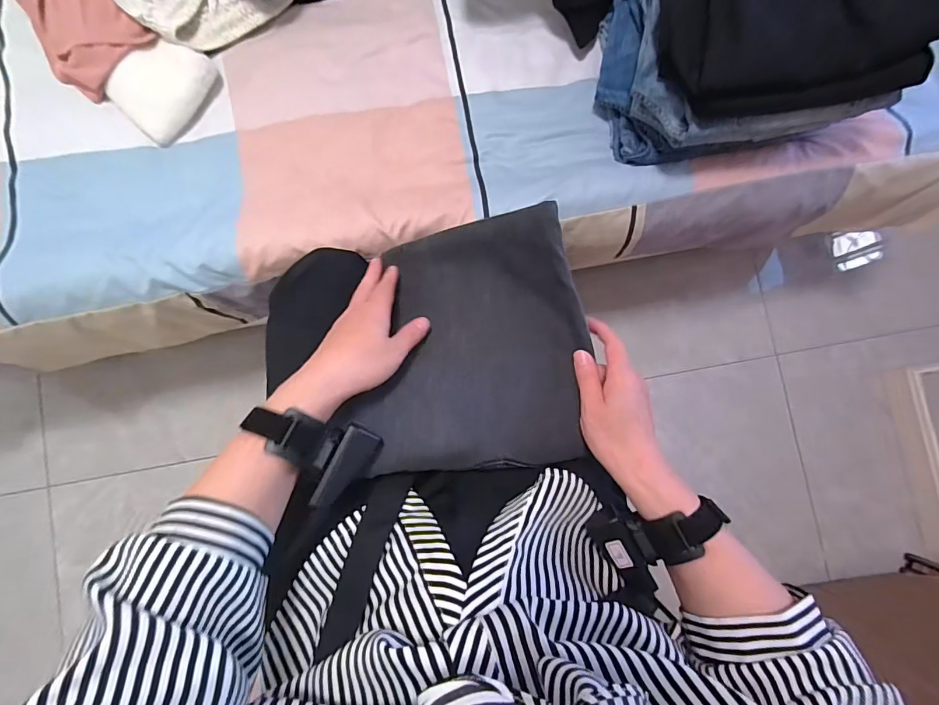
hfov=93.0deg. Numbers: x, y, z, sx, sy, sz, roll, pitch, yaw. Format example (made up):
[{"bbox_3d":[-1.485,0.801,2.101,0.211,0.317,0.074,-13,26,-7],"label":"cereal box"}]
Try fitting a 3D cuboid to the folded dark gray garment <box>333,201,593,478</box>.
[{"bbox_3d":[-0.001,-0.014,0.420,0.205,0.055,0.244,2,70,6],"label":"folded dark gray garment"}]

